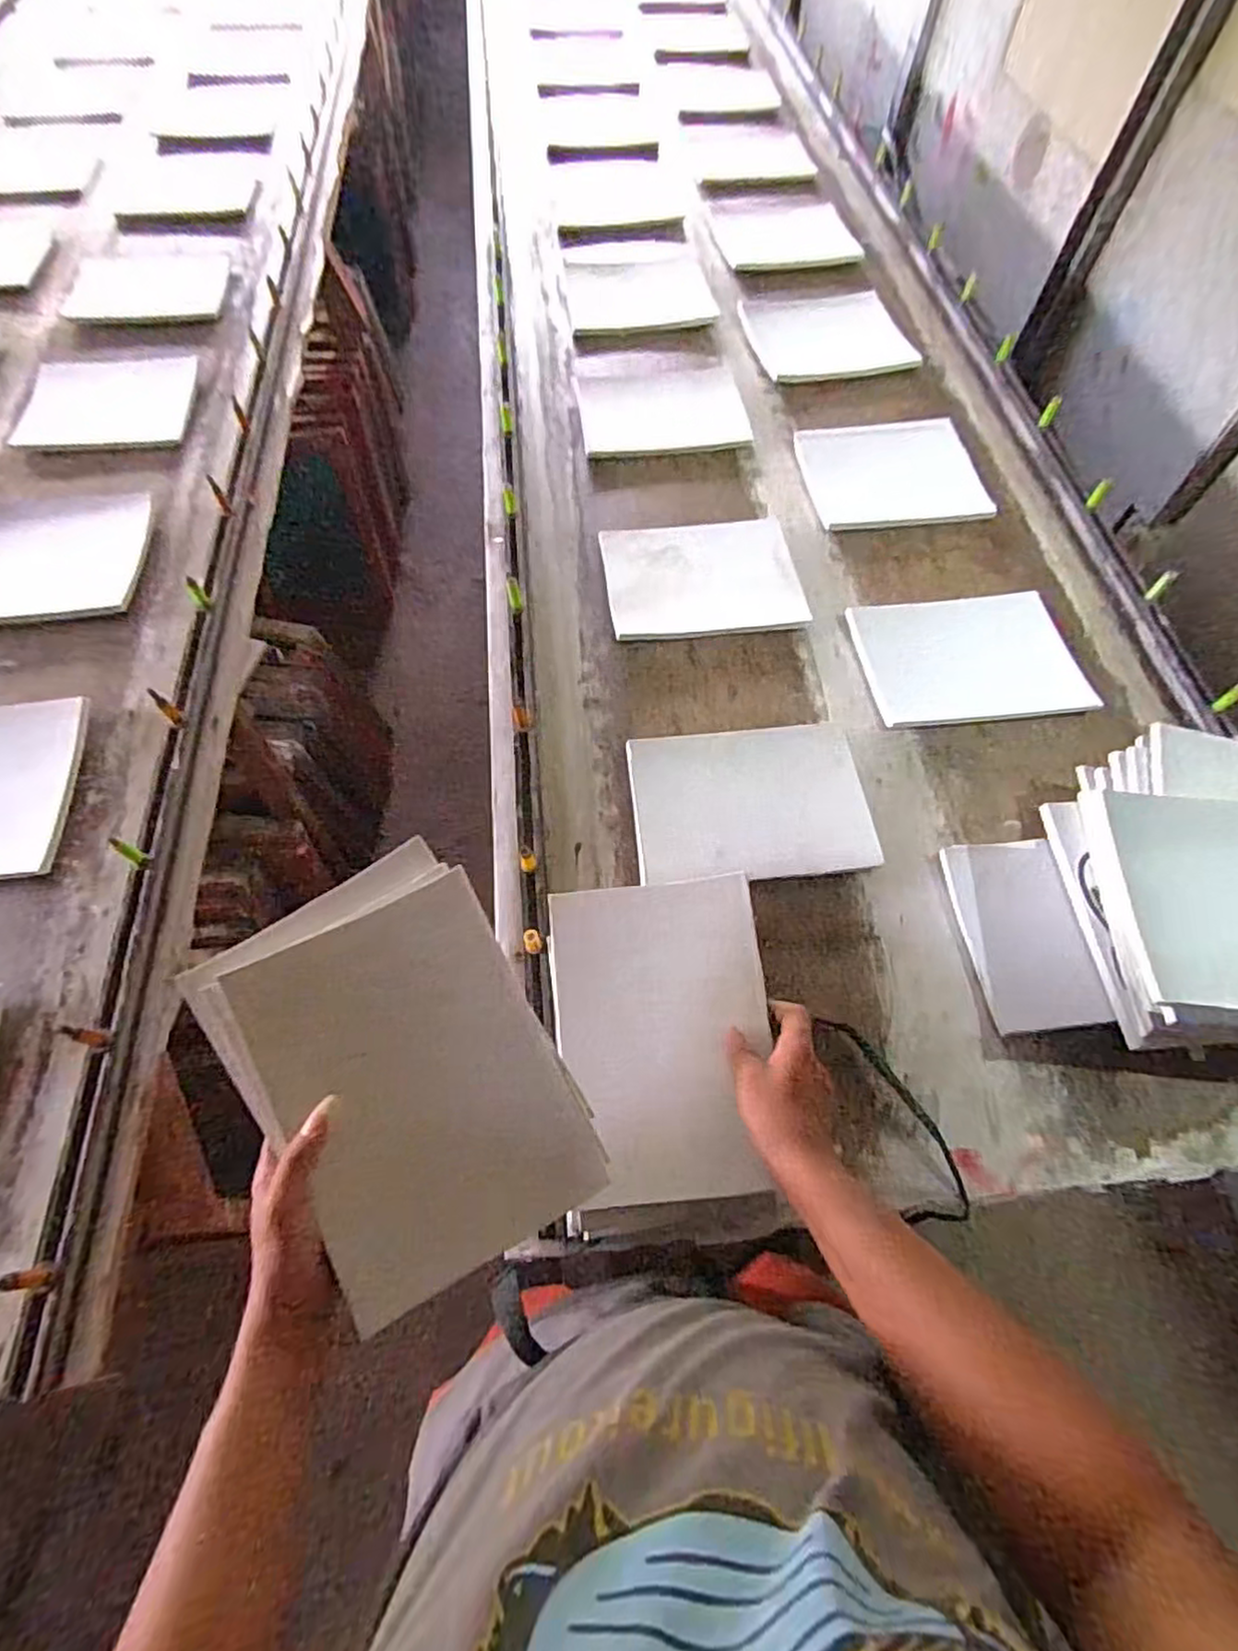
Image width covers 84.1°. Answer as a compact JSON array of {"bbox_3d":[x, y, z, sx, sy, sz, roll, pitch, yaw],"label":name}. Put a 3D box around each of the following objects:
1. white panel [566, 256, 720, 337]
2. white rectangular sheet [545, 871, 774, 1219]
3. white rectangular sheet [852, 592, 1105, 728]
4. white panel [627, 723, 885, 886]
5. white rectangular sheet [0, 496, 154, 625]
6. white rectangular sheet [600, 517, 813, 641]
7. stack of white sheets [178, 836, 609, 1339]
[{"bbox_3d":[0.038,-1.035,1.336,0.267,0.018,0.252,-5,65,-4],"label":"white panel"},{"bbox_3d":[0.036,0.181,0.610,0.188,0.009,0.267,-8,65,8],"label":"white rectangular sheet"},{"bbox_3d":[0.480,-0.231,0.950,0.279,0.021,0.203,-5,67,0],"label":"white rectangular sheet"},{"bbox_3d":[0.156,-0.033,0.835,0.273,0.020,0.208,-5,60,1],"label":"white panel"},{"bbox_3d":[-0.849,-0.396,1.009,0.313,0.019,0.243,-3,65,-3],"label":"white rectangular sheet"},{"bbox_3d":[0.120,-0.364,1.005,0.272,0.009,0.220,-6,64,0],"label":"white rectangular sheet"},{"bbox_3d":[-0.164,0.180,0.528,0.206,0.021,0.302,-31,79,-18],"label":"stack of white sheets"}]

